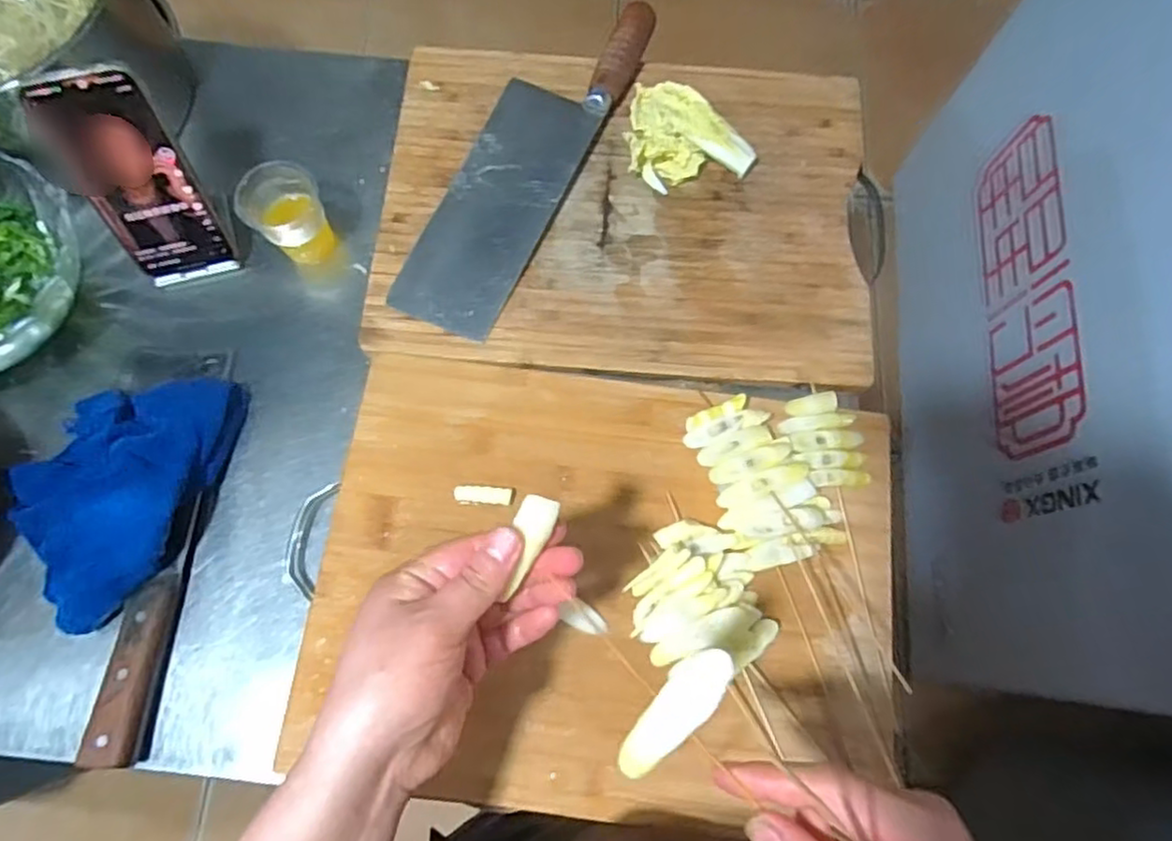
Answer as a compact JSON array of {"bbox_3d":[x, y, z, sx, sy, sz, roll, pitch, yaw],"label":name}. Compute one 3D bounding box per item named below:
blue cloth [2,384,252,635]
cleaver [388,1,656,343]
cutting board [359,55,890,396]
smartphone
[{"bbox_3d":[-0.337,0.047,0.470,0.130,0.040,0.186,10,71,2],"label":"blue cloth"},{"bbox_3d":[-0.048,-0.218,0.547,0.086,0.031,0.316,25,73,7],"label":"cleaver"},{"bbox_3d":[0.032,-0.177,0.553,0.386,0.018,0.285,5,71,1],"label":"cutting board"},{"bbox_3d":[-0.324,-0.170,0.492,0.069,0.156,0.012,-15,48,-6],"label":"smartphone"}]

